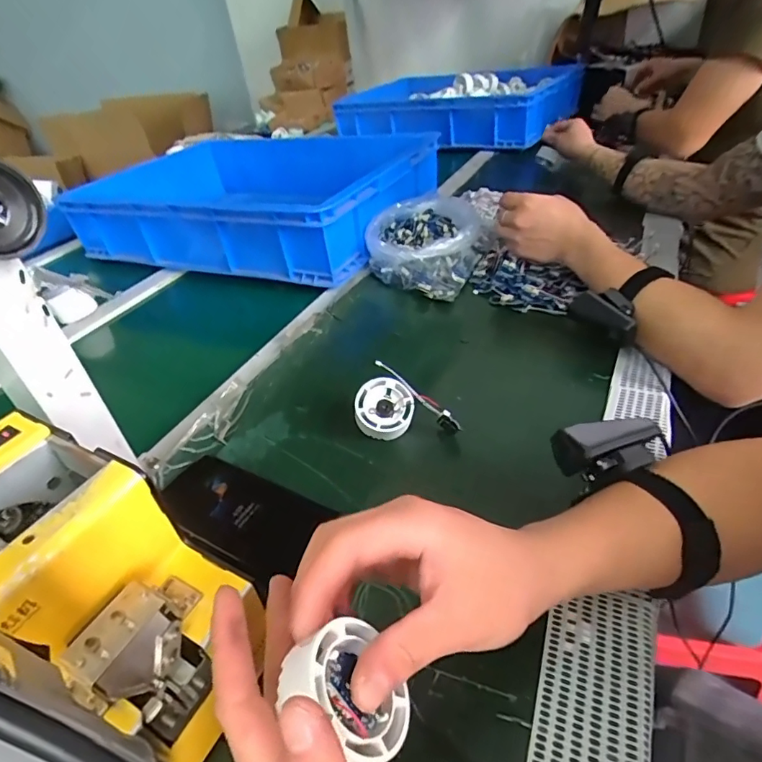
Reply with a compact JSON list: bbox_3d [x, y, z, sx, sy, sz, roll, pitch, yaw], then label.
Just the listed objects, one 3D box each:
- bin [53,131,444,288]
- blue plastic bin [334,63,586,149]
[{"bbox_3d":[-0.284,-0.360,0.942,0.695,0.119,0.396,12,42,25],"label":"bin"},{"bbox_3d":[0.239,-0.830,1.453,0.619,0.132,0.456,18,45,30],"label":"blue plastic bin"}]

